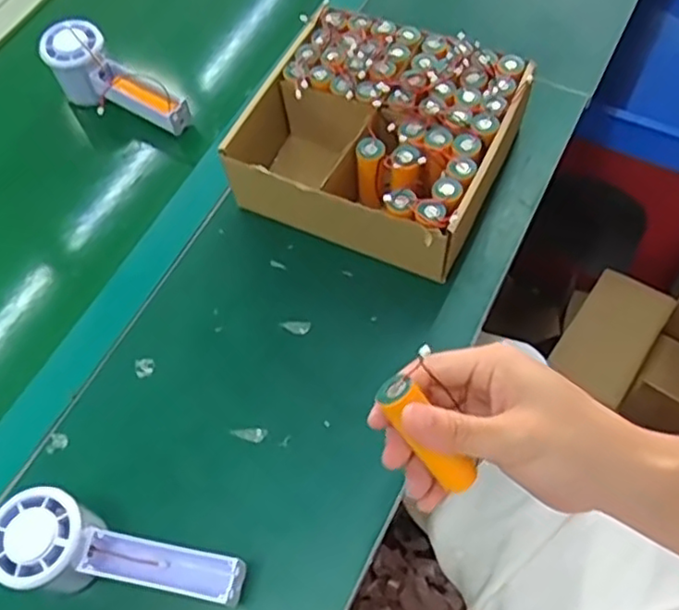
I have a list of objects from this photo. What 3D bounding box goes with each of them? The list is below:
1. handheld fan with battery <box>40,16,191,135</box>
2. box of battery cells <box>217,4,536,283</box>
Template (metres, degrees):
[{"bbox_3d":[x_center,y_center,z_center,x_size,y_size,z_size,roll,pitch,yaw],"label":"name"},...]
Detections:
[{"bbox_3d":[-0.206,-0.209,0.630,0.148,0.069,0.047,31,68,5],"label":"handheld fan with battery"},{"bbox_3d":[0.031,-0.135,0.544,0.192,0.084,0.182,23,66,15],"label":"box of battery cells"}]

